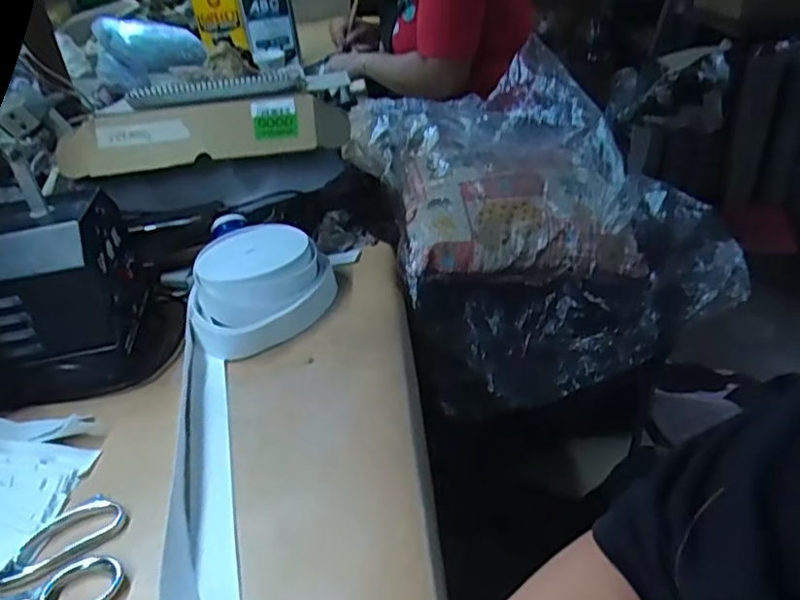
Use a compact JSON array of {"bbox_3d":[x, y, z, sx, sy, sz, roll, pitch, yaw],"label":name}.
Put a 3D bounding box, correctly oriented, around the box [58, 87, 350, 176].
[{"bbox_3d":[-0.232,-0.195,0.725,0.340,0.059,0.089,-7,75,-3],"label":"box"}]

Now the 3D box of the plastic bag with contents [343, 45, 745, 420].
[{"bbox_3d":[0.158,-0.102,0.833,0.386,0.252,0.403,-16,34,-12],"label":"plastic bag with contents"}]

